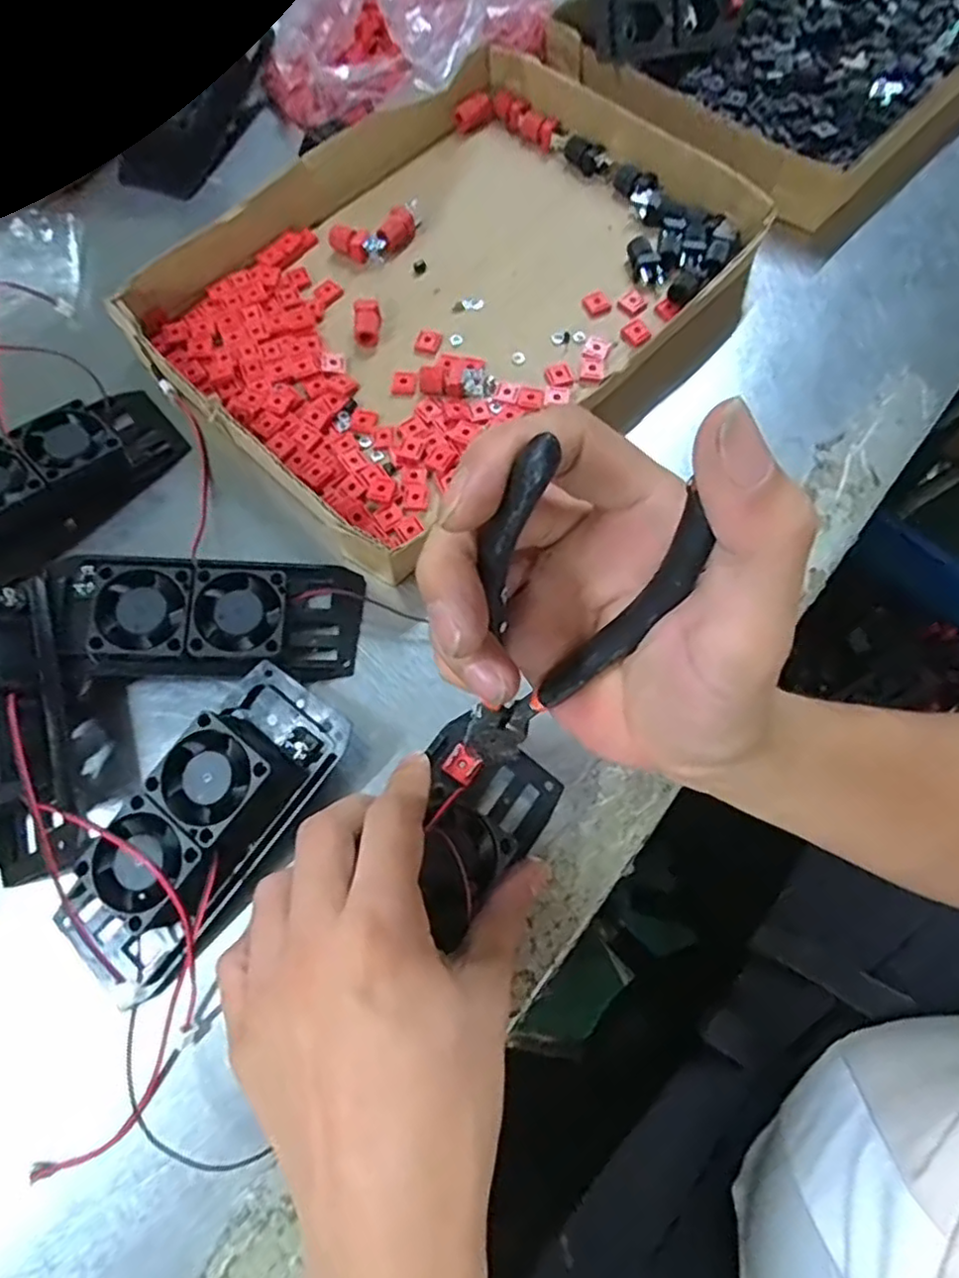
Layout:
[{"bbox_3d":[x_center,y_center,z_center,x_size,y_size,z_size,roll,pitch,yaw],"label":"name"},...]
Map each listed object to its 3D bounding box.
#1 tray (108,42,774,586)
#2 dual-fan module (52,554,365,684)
[{"bbox_3d":[-0.011,-0.205,0.383,0.260,0.034,0.318,43,76,15],"label":"tray"},{"bbox_3d":[-0.127,-0.012,0.306,0.137,0.032,0.056,-1,70,1],"label":"dual-fan module"}]

